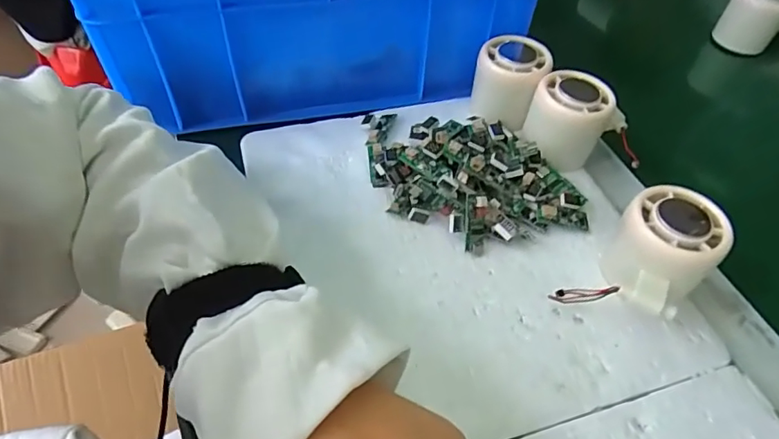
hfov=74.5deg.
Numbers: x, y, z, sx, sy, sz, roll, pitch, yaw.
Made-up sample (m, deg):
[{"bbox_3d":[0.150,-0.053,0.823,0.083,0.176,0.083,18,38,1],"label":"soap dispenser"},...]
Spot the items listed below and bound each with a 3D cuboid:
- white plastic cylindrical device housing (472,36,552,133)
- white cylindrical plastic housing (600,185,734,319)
[{"bbox_3d":[0.095,-0.112,0.408,0.051,0.048,0.055,2,49,-2],"label":"white plastic cylindrical device housing"},{"bbox_3d":[0.156,0.023,0.304,0.066,0.058,0.054,-35,59,-28],"label":"white cylindrical plastic housing"}]

